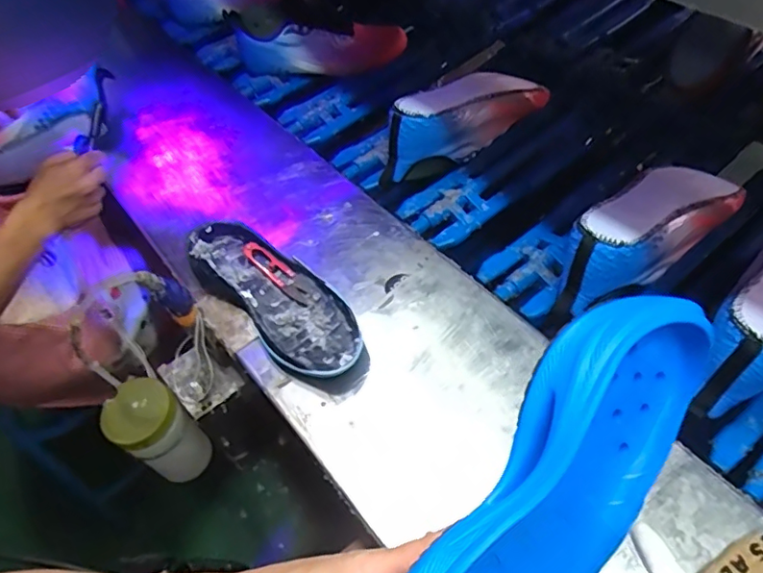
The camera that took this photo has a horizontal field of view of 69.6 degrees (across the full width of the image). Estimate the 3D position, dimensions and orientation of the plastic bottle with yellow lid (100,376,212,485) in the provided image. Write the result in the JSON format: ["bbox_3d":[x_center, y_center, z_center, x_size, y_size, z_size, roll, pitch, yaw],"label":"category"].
[{"bbox_3d":[-0.248,0.166,0.614,0.071,0.129,0.069,-6,52,7],"label":"plastic bottle with yellow lid"}]

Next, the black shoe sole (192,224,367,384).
[{"bbox_3d":[-0.106,0.008,0.558,0.091,0.044,0.230,-40,55,-19],"label":"black shoe sole"}]

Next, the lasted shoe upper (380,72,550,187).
[{"bbox_3d":[0.101,-0.220,0.711,0.249,0.102,0.079,-30,53,-12],"label":"lasted shoe upper"}]

